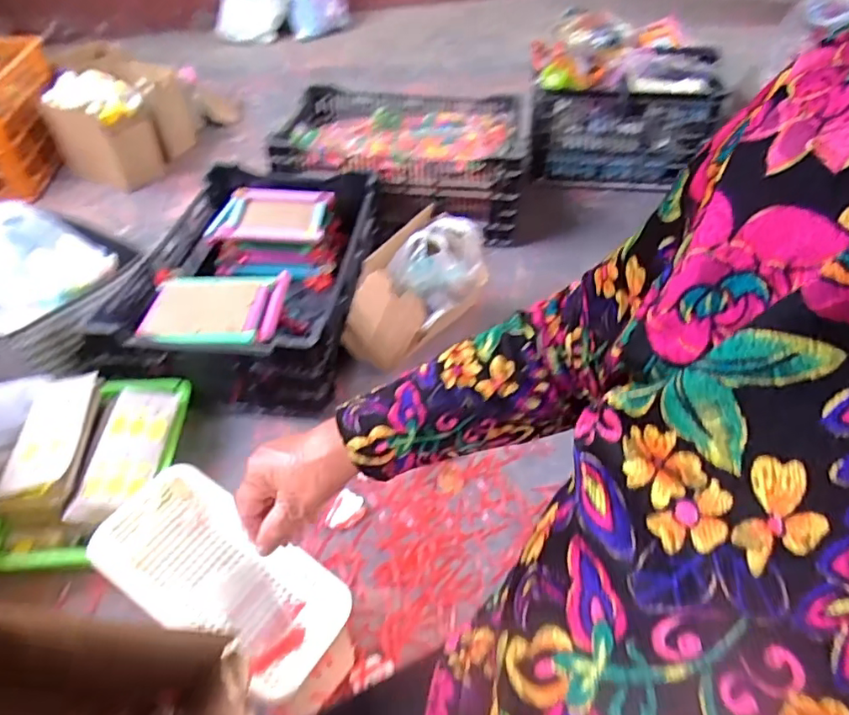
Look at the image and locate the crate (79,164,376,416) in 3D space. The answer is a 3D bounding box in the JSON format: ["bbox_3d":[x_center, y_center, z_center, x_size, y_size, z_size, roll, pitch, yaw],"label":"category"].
[{"bbox_3d":[-0.352,-0.178,1.194,0.426,0.180,0.620,5,45,3],"label":"crate"}]

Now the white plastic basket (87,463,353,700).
[{"bbox_3d":[-0.229,0.232,0.625,0.251,0.057,0.135,31,50,9],"label":"white plastic basket"}]

